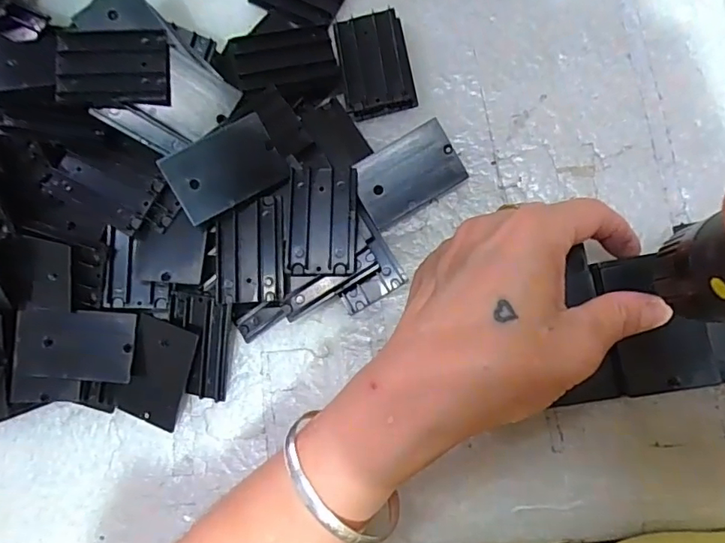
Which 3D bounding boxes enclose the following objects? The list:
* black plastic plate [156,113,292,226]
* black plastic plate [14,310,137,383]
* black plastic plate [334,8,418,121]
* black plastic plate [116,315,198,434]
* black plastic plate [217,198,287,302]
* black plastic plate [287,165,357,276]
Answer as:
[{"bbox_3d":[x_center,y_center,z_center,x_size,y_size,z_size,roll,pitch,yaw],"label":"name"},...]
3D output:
[{"bbox_3d":[-0.069,-0.052,0.256,0.055,0.005,0.036,-29,109,-8],"label":"black plastic plate"},{"bbox_3d":[-0.152,0.039,0.265,0.063,0.007,0.035,1,86,0],"label":"black plastic plate"},{"bbox_3d":[0.007,-0.115,0.280,0.037,0.011,0.054,-10,79,8],"label":"black plastic plate"},{"bbox_3d":[-0.109,0.054,0.270,0.034,0.006,0.055,18,98,7],"label":"black plastic plate"},{"bbox_3d":[-0.057,-0.011,0.261,0.034,0.004,0.053,0,87,-1],"label":"black plastic plate"},{"bbox_3d":[-0.021,-0.027,0.261,0.034,0.005,0.057,1,83,3],"label":"black plastic plate"}]

